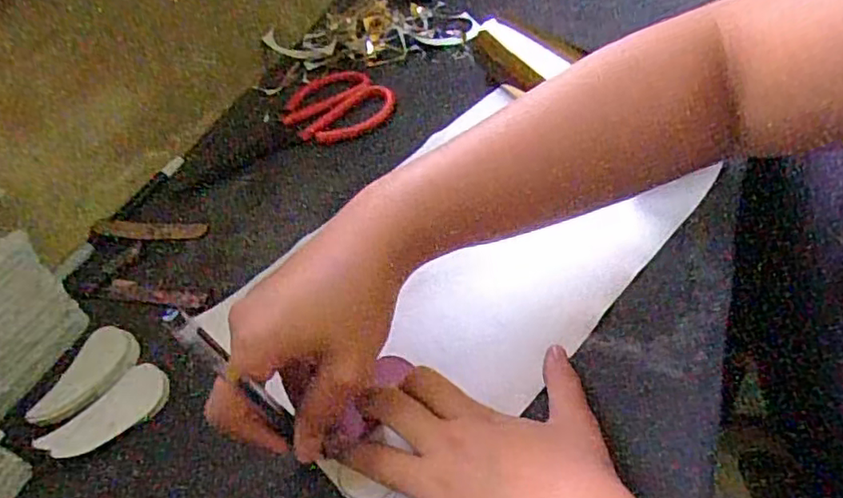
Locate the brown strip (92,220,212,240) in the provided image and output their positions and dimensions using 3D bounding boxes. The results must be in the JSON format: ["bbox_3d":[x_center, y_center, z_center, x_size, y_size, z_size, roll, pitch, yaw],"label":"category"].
[{"bbox_3d":[-0.212,-0.015,0.483,0.084,0.004,0.018,-2,60,-7],"label":"brown strip"}]

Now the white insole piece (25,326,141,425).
[{"bbox_3d":[-0.212,0.079,0.387,0.039,0.008,0.071,12,50,22],"label":"white insole piece"}]

